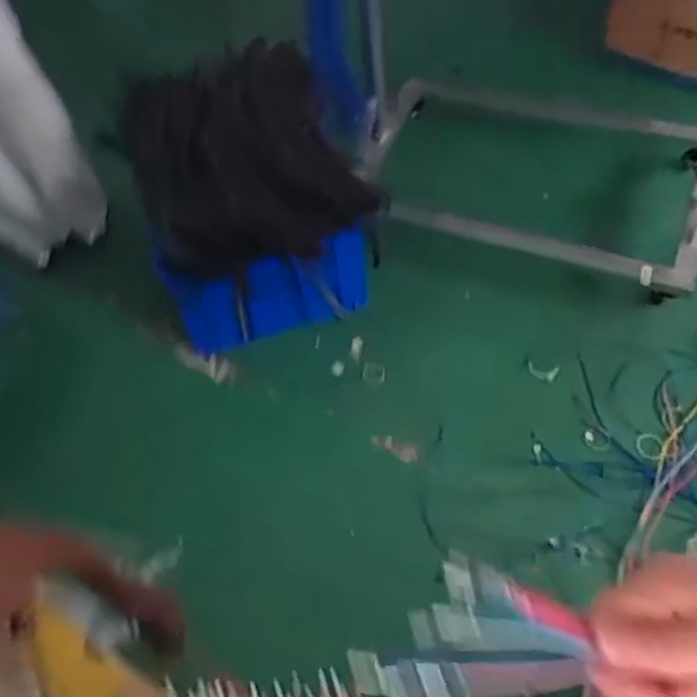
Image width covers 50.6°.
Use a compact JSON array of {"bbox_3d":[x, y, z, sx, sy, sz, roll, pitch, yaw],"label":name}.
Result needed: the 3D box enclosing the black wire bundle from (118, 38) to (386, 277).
[{"bbox_3d":[-0.216,-0.417,1.540,0.471,0.241,0.481,-2,55,3],"label":"black wire bundle"}]

